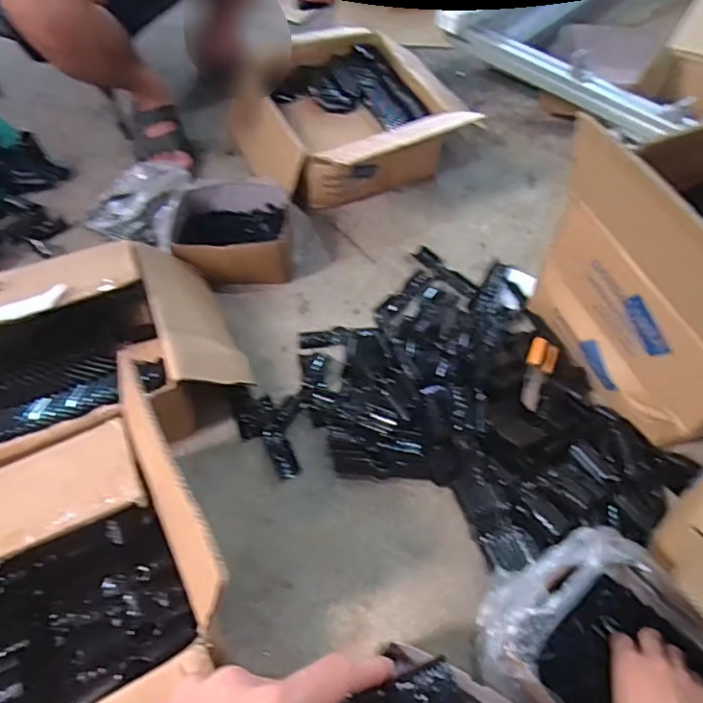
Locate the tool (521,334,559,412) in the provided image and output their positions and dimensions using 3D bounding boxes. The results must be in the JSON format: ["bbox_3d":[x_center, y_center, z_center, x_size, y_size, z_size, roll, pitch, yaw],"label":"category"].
[{"bbox_3d":[0.265,0.031,0.823,0.043,0.014,0.157,21,41,13],"label":"tool"}]

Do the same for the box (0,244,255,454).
[{"bbox_3d":[-0.380,0.005,0.813,0.406,0.171,0.285,-19,58,-13],"label":"box"}]

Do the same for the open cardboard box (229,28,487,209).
[{"bbox_3d":[-0.009,-0.435,1.118,0.359,0.175,0.432,-29,61,-18],"label":"open cardboard box"}]

